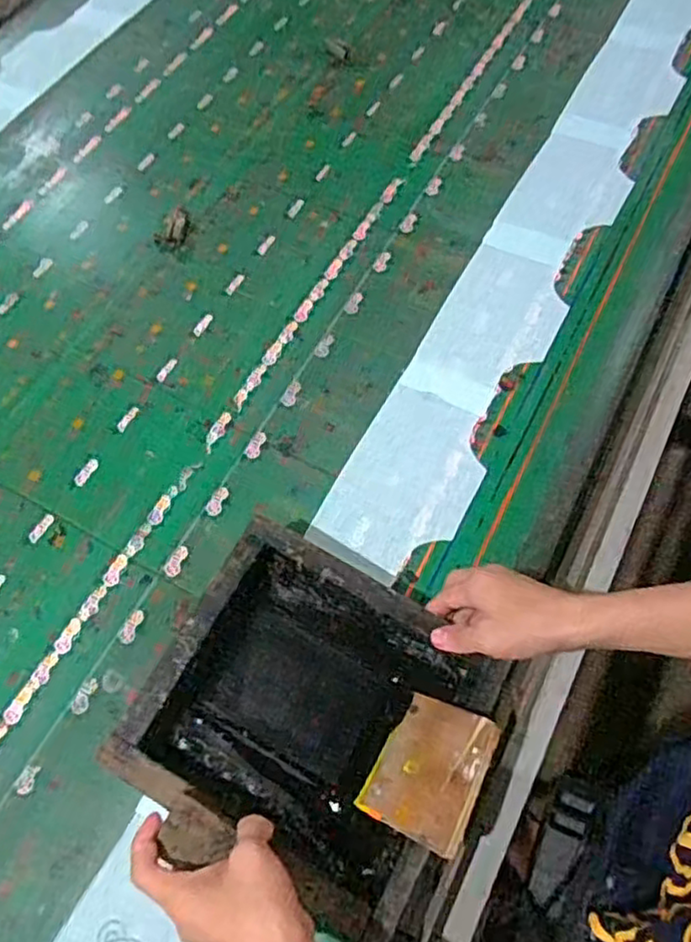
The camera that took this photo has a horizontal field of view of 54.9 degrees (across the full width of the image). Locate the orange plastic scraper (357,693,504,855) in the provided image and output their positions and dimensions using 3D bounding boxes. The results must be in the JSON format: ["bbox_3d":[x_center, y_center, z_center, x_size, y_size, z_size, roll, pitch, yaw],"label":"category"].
[{"bbox_3d":[0.067,0.238,0.534,0.091,0.009,0.103,8,59,42],"label":"orange plastic scraper"}]

